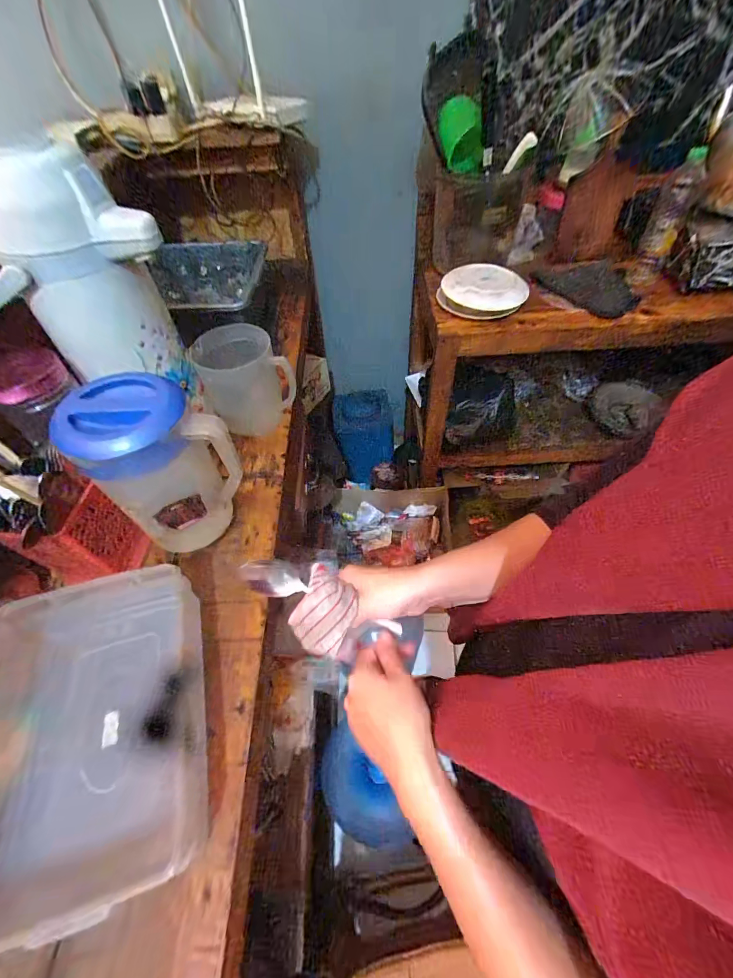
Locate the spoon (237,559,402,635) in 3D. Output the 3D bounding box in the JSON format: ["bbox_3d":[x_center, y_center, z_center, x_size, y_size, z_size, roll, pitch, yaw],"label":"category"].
[{"bbox_3d":[-0.043,0.110,0.374,0.175,0.024,0.031,25,54,-13],"label":"spoon"}]

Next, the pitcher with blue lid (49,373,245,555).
[{"bbox_3d":[-0.248,-0.026,0.484,0.148,0.227,0.105,-29,57,-18],"label":"pitcher with blue lid"}]

